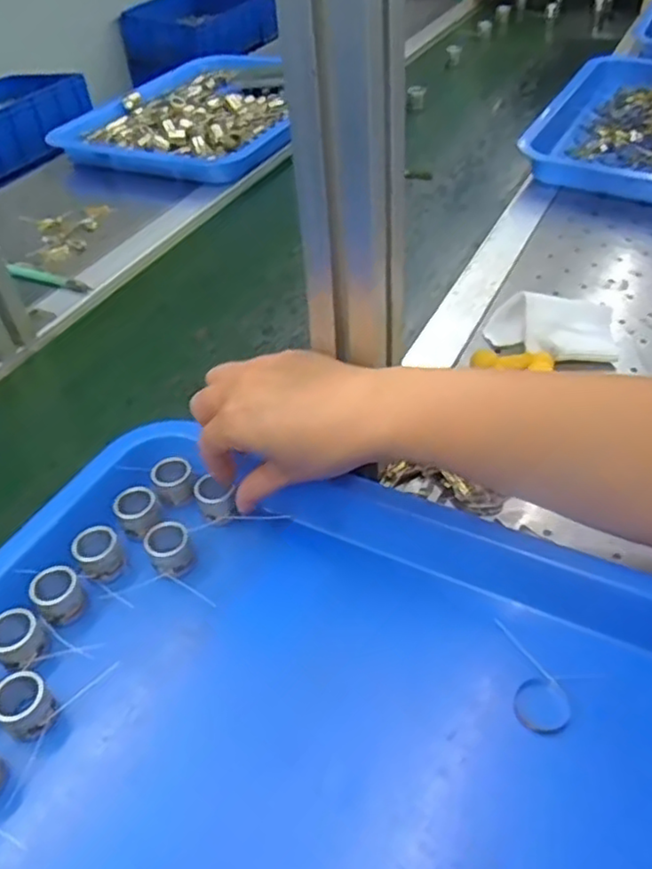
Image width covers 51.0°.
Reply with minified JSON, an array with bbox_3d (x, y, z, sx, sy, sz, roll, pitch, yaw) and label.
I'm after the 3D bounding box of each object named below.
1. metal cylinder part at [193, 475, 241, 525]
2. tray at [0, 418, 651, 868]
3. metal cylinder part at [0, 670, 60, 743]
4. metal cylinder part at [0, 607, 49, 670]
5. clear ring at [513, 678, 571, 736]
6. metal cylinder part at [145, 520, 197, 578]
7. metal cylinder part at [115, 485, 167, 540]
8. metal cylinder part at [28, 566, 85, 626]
[{"bbox_3d":[-0.067,0.040,0.418,0.023,0.016,0.028,-17,46,-13],"label":"metal cylinder part"},{"bbox_3d":[-0.014,0.142,0.309,0.376,0.038,0.296,18,48,22],"label":"tray"},{"bbox_3d":[-0.145,0.134,0.332,0.027,0.026,0.025,-2,44,2],"label":"metal cylinder part"},{"bbox_3d":[-0.160,0.107,0.357,0.024,0.022,0.025,-2,44,2],"label":"metal cylinder part"},{"bbox_3d":[0.104,0.132,0.331,0.026,0.004,0.027,-14,45,-9],"label":"clear ring"},{"bbox_3d":[-0.090,0.066,0.396,0.025,0.017,0.025,-2,44,2],"label":"metal cylinder part"},{"bbox_3d":[-0.114,0.047,0.417,0.026,0.018,0.025,-25,48,-20],"label":"metal cylinder part"},{"bbox_3d":[-0.147,0.088,0.376,0.025,0.020,0.026,-2,44,2],"label":"metal cylinder part"}]

